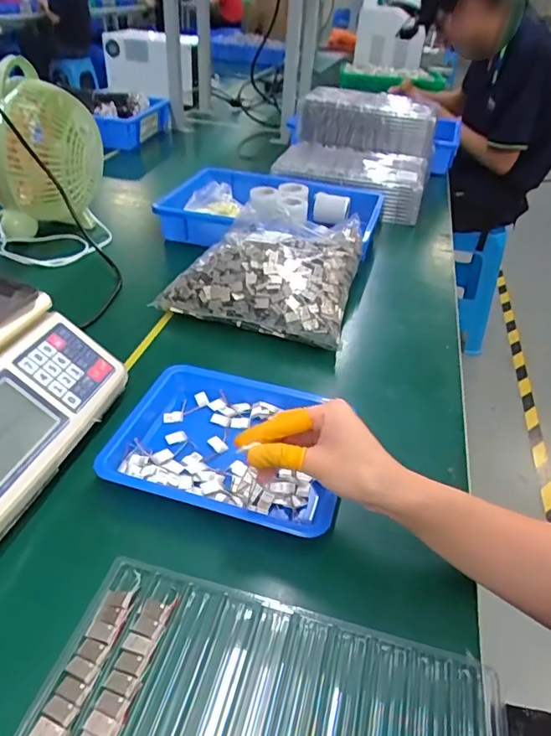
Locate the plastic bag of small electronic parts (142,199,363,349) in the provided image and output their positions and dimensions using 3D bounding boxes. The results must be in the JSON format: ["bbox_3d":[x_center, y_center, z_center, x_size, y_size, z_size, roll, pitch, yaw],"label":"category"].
[{"bbox_3d":[-0.007,-0.149,0.725,0.234,0.101,0.229,13,40,9],"label":"plastic bag of small electronic parts"}]

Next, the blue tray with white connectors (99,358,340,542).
[{"bbox_3d":[-0.045,0.074,0.502,0.217,0.028,0.168,13,40,9],"label":"blue tray with white connectors"}]

